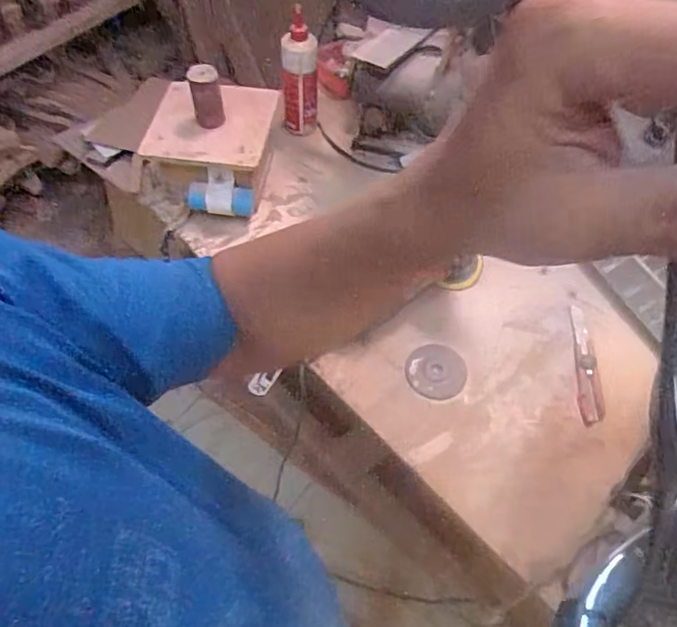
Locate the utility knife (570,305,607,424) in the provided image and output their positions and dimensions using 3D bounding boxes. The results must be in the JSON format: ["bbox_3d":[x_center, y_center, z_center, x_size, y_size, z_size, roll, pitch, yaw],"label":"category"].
[{"bbox_3d":[0.370,0.074,0.855,0.034,0.009,0.195,5,56,4],"label":"utility knife"}]

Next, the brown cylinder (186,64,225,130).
[{"bbox_3d":[-0.215,-0.354,0.934,0.050,0.092,0.038,-14,57,-9],"label":"brown cylinder"}]

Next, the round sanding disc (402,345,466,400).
[{"bbox_3d":[0.145,0.085,0.848,0.087,0.004,0.089,4,56,3],"label":"round sanding disc"}]

